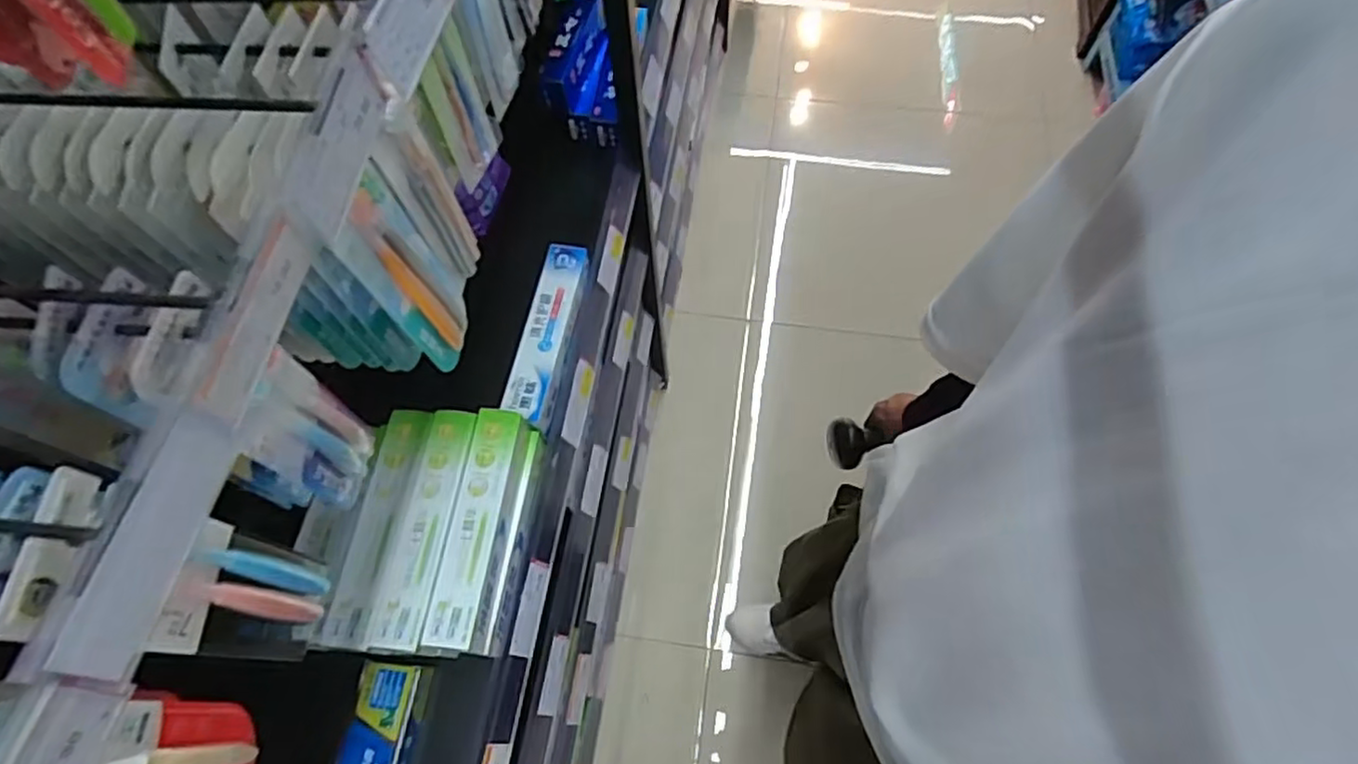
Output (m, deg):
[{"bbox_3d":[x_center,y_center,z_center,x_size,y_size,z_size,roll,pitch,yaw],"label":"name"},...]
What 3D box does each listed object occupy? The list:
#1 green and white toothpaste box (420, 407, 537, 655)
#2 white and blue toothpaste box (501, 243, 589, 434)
[{"bbox_3d":[-0.188,0.140,0.655,0.052,0.056,0.231,7,65,5],"label":"green and white toothpaste box"},{"bbox_3d":[-0.152,-0.059,0.787,0.048,0.033,0.231,8,65,5],"label":"white and blue toothpaste box"}]

